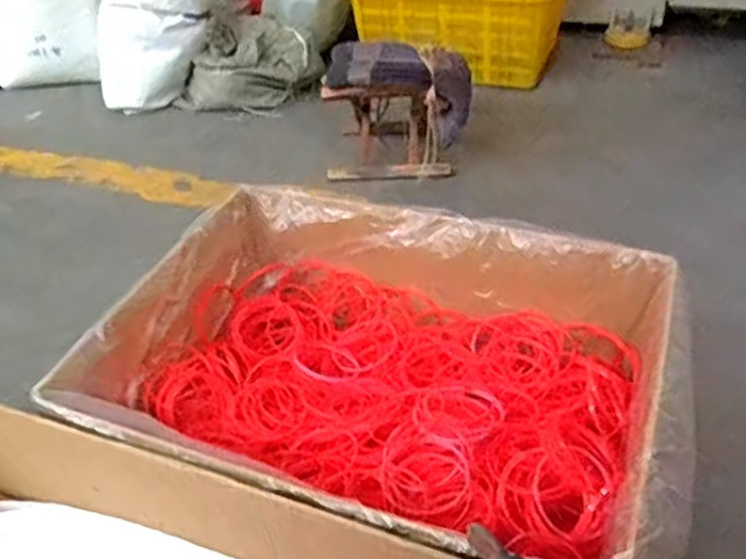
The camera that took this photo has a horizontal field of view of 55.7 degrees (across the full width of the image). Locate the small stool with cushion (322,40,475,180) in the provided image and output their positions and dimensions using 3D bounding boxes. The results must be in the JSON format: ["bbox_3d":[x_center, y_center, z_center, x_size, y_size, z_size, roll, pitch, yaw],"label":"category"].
[{"bbox_3d":[0.063,-0.409,1.672,0.329,0.233,0.231,0,37,5],"label":"small stool with cushion"}]

